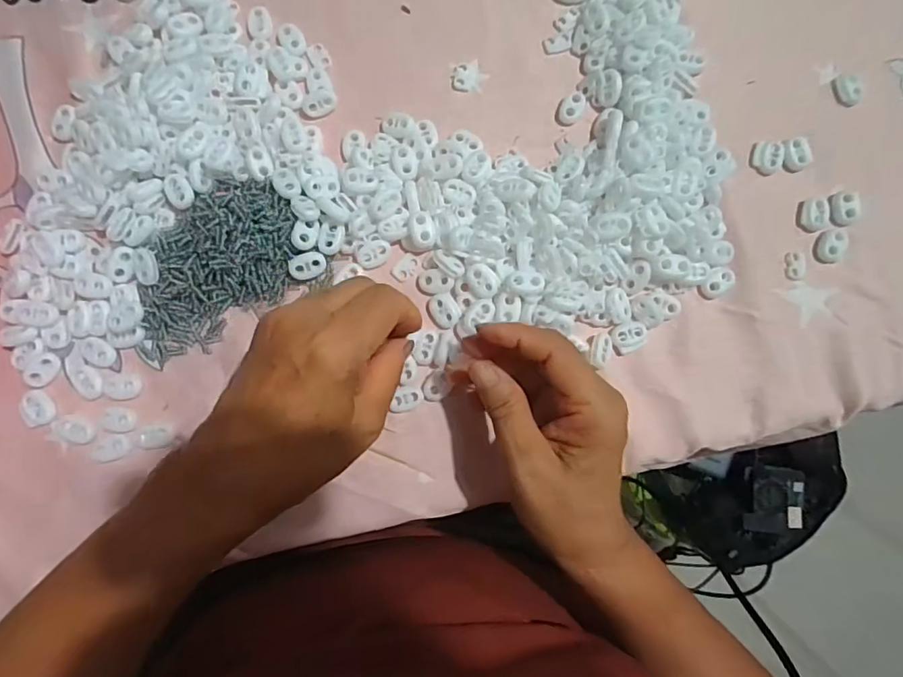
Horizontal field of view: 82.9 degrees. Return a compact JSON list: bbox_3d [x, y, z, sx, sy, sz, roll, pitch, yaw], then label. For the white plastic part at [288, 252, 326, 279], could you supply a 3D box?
[{"bbox_3d":[-0.089,-0.045,0.315,0.022,0.005,0.014,-18,86,-3],"label":"white plastic part"}]

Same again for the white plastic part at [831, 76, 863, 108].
[{"bbox_3d":[0.263,-0.165,0.340,0.014,0.006,0.022,-23,86,-3],"label":"white plastic part"}]

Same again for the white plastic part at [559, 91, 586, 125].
[{"bbox_3d":[0.080,-0.152,0.336,0.014,0.004,0.022,24,85,1],"label":"white plastic part"}]

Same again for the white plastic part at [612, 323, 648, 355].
[{"bbox_3d":[0.112,-0.001,0.319,0.021,0.004,0.017,-18,86,-3],"label":"white plastic part"}]

